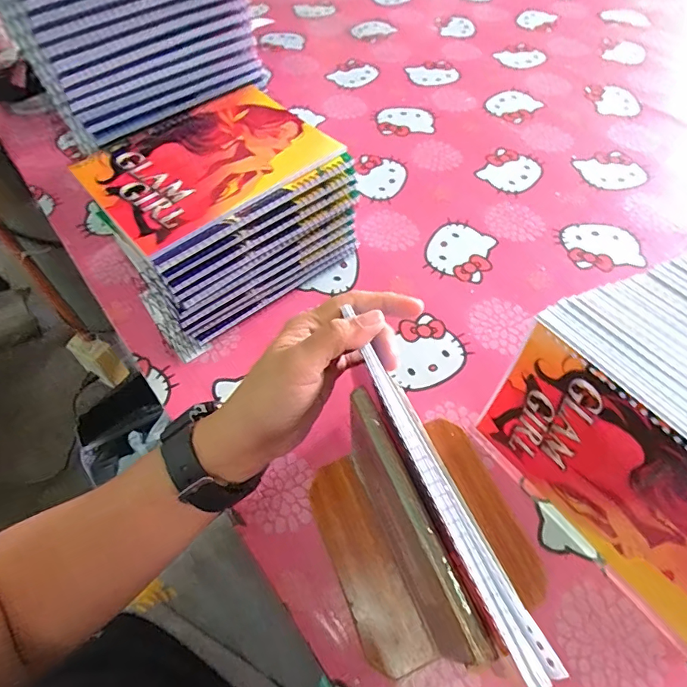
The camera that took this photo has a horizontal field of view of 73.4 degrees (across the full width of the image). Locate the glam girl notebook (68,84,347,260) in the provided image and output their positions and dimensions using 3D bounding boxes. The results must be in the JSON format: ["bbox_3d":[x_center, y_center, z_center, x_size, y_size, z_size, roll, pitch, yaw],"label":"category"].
[{"bbox_3d":[-0.127,-0.170,0.418,0.196,0.018,0.168,-36,62,-22],"label":"glam girl notebook"}]

